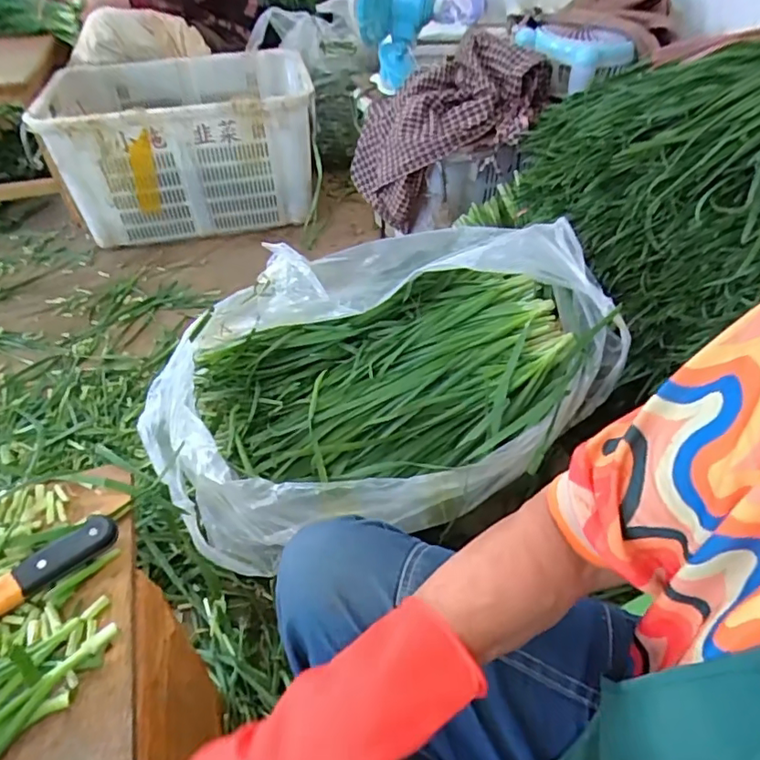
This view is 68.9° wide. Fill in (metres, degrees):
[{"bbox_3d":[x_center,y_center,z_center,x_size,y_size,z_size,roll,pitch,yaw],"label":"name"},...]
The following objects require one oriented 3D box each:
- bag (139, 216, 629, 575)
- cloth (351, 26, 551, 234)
[{"bbox_3d":[-0.004,0.009,0.767,0.589,0.220,0.414,-34,64,-1],"label":"bag"},{"bbox_3d":[0.139,-0.519,1.167,0.393,0.304,0.294,-1,44,0],"label":"cloth"}]

